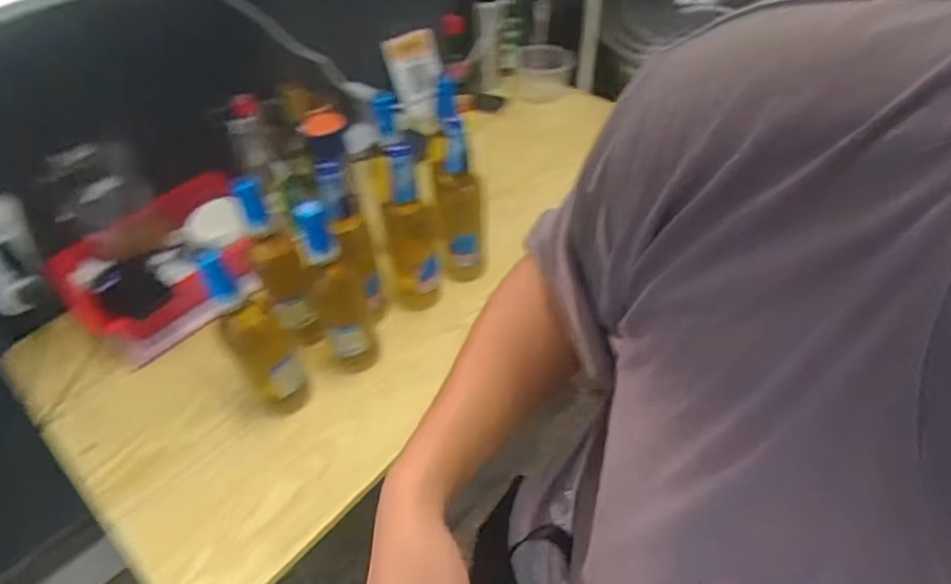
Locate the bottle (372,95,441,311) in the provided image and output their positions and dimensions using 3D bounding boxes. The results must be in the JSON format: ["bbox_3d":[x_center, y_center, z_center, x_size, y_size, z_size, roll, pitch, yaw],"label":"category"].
[{"bbox_3d":[-0.094,-0.092,0.847,0.077,0.276,0.078,-12,49,-9],"label":"bottle"}]

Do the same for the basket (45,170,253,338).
[{"bbox_3d":[-0.485,-0.046,0.946,0.293,0.091,0.218,-33,55,-24],"label":"basket"}]

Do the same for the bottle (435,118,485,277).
[{"bbox_3d":[-0.021,-0.126,0.862,0.065,0.260,0.061,-5,49,-3],"label":"bottle"}]

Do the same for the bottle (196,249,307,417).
[{"bbox_3d":[-0.273,0.042,0.732,0.066,0.258,0.084,-19,51,-14],"label":"bottle"}]

